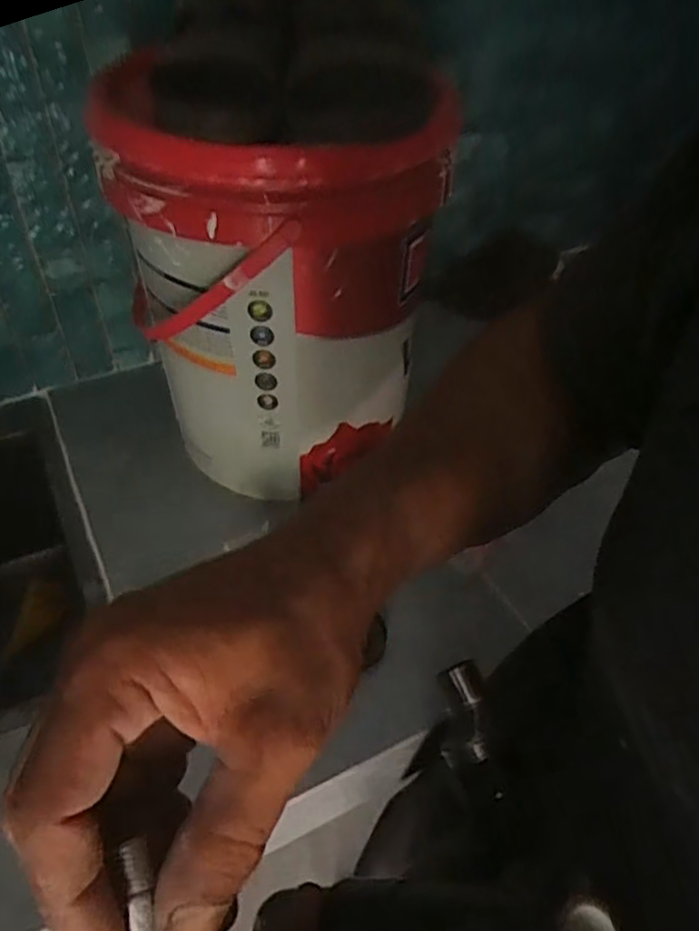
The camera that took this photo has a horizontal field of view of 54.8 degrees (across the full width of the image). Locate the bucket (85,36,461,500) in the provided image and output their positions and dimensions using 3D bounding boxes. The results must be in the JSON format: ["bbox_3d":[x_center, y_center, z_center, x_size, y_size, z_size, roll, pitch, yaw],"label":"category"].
[{"bbox_3d":[-0.048,-0.188,0.665,0.256,0.392,0.274,11,46,9],"label":"bucket"}]

